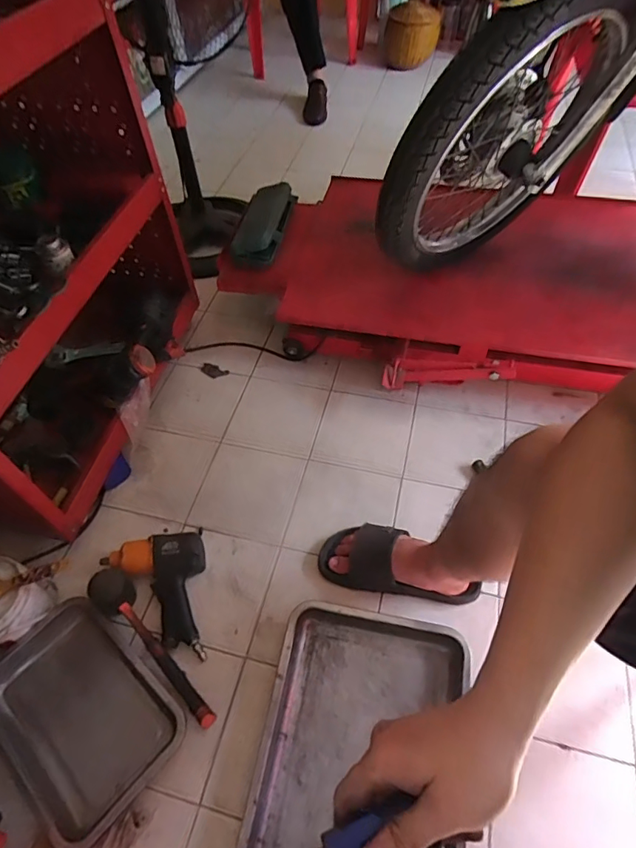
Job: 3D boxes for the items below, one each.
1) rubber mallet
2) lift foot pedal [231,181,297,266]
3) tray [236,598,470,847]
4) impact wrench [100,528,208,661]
[{"bbox_3d":[-0.264,0.345,0.789,0.307,0.078,0.066,34,61,25],"label":"rubber mallet"},{"bbox_3d":[-0.128,-0.502,1.199,0.118,0.076,0.307,5,53,6],"label":"lift foot pedal"},{"bbox_3d":[0.063,0.479,0.711,0.287,0.045,0.388,8,54,9],"label":"tray"},{"bbox_3d":[-0.264,0.297,0.849,0.171,0.065,0.226,-21,55,-13],"label":"impact wrench"}]

